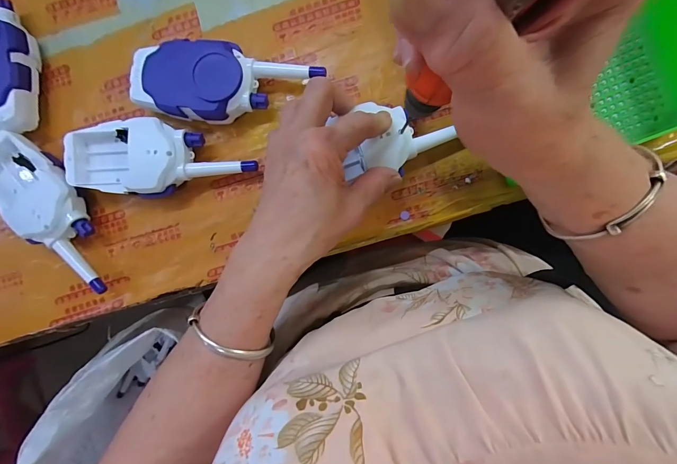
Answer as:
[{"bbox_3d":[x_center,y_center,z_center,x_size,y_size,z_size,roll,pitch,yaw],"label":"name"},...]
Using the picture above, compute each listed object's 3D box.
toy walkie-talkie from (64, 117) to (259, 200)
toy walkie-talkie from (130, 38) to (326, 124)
[{"bbox_3d":[-0.158,-0.065,0.296,0.160,0.036,0.064,-5,92,6],"label":"toy walkie-talkie"},{"bbox_3d":[-0.101,-0.127,0.290,0.152,0.036,0.067,5,93,6],"label":"toy walkie-talkie"}]

